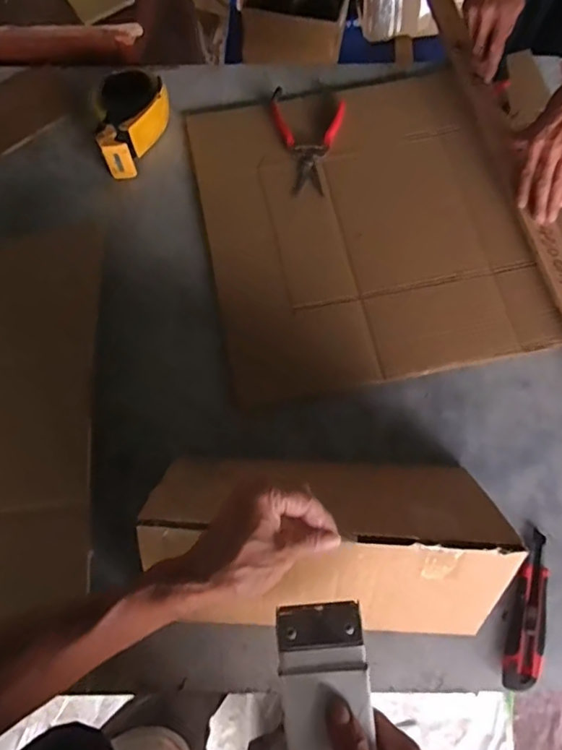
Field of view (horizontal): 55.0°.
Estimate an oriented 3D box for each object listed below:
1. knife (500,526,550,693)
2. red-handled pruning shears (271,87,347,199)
[{"bbox_3d":[0.294,0.275,0.635,0.042,0.017,0.176,16,73,5],"label":"knife"},{"bbox_3d":[0.036,-0.362,0.839,0.112,0.026,0.163,6,72,2],"label":"red-handled pruning shears"}]

